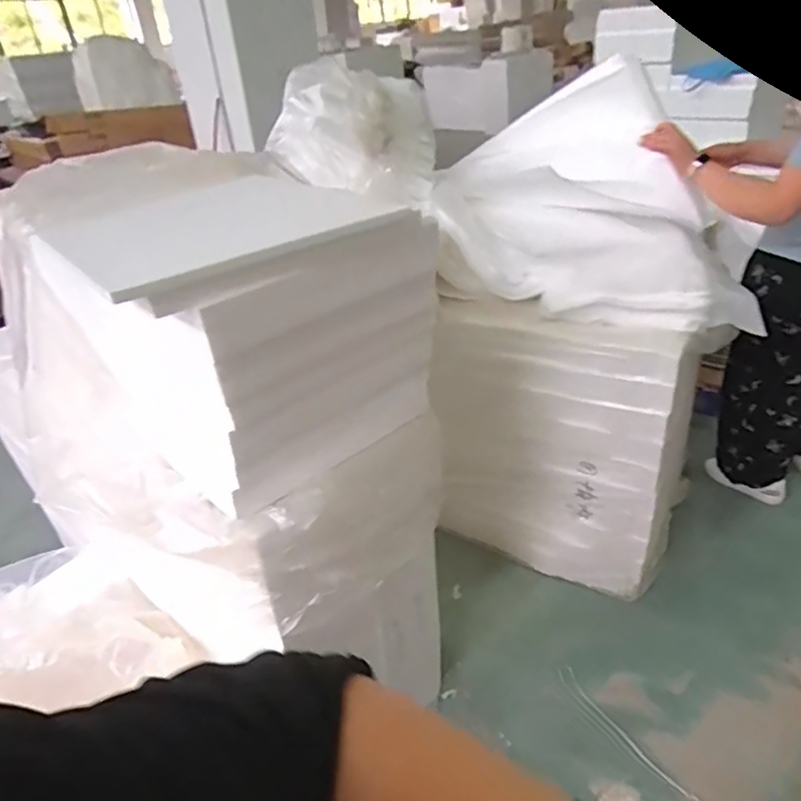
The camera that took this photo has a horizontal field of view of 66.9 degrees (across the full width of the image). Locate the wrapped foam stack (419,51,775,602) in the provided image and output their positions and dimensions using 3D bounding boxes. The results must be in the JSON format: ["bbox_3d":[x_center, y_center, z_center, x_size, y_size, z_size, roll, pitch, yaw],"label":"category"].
[{"bbox_3d":[0.470,-0.139,1.642,0.698,1.194,0.499,7,34,20],"label":"wrapped foam stack"}]

